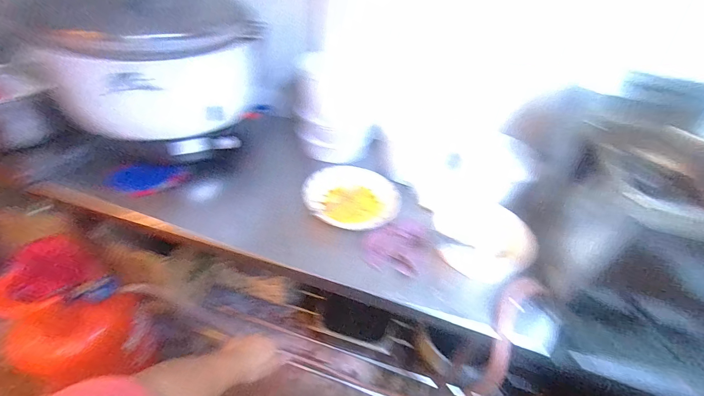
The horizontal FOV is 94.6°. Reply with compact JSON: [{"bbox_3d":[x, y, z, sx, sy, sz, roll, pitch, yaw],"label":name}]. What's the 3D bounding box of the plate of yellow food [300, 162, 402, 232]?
[{"bbox_3d":[-0.006,-0.007,0.868,0.237,0.038,0.236,3,41,-3],"label":"plate of yellow food"}]

